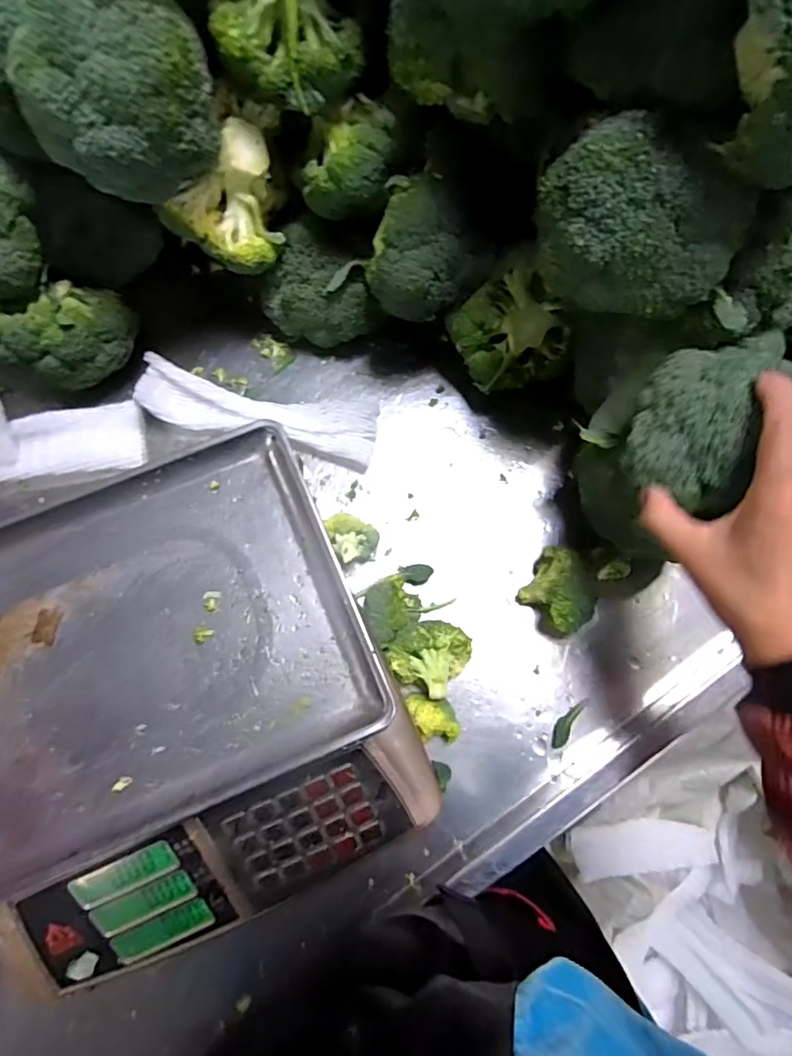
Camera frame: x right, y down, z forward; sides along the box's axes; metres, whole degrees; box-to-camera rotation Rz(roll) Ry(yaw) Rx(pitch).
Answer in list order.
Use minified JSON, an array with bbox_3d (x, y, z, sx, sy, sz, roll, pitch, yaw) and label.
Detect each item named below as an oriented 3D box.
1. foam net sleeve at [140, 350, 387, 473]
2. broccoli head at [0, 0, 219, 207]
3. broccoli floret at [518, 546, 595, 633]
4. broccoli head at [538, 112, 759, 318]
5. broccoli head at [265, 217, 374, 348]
[{"bbox_3d":[-0.133,-0.114,0.550,0.228,0.034,0.069,14,78,3],"label":"foam net sleeve"},{"bbox_3d":[-0.190,-0.293,0.373,0.117,0.109,0.097,-30,80,-6],"label":"broccoli head"},{"bbox_3d":[0.144,0.057,0.502,0.055,0.062,0.062,-44,81,-9],"label":"broccoli floret"},{"bbox_3d":[0.142,-0.187,0.345,0.127,0.091,0.087,41,81,8],"label":"broccoli head"},{"bbox_3d":[-0.076,-0.225,0.530,0.098,0.079,0.088,-16,78,-4],"label":"broccoli head"}]

